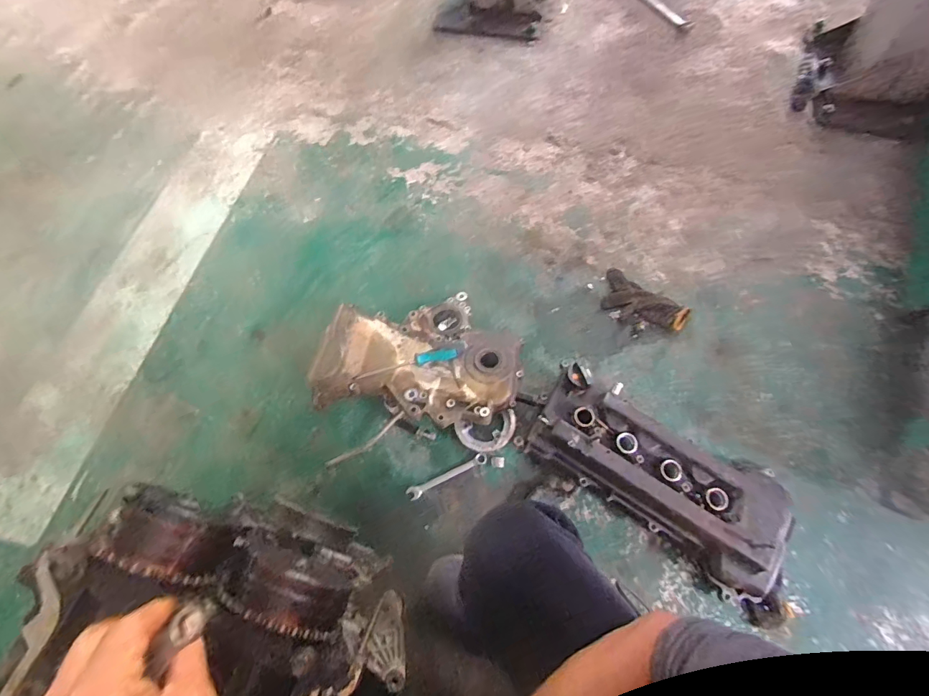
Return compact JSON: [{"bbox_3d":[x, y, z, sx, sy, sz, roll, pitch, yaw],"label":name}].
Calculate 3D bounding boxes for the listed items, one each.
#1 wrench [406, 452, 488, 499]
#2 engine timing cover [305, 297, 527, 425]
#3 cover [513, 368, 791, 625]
[{"bbox_3d":[-0.033,0.253,0.862,0.167,0.006,0.024,-24,69,-9],"label":"wrench"},{"bbox_3d":[-0.083,0.011,0.929,0.401,0.106,0.299,10,68,4],"label":"engine timing cover"},{"bbox_3d":[0.363,0.231,0.821,0.492,0.125,0.228,33,71,15],"label":"cover"}]

